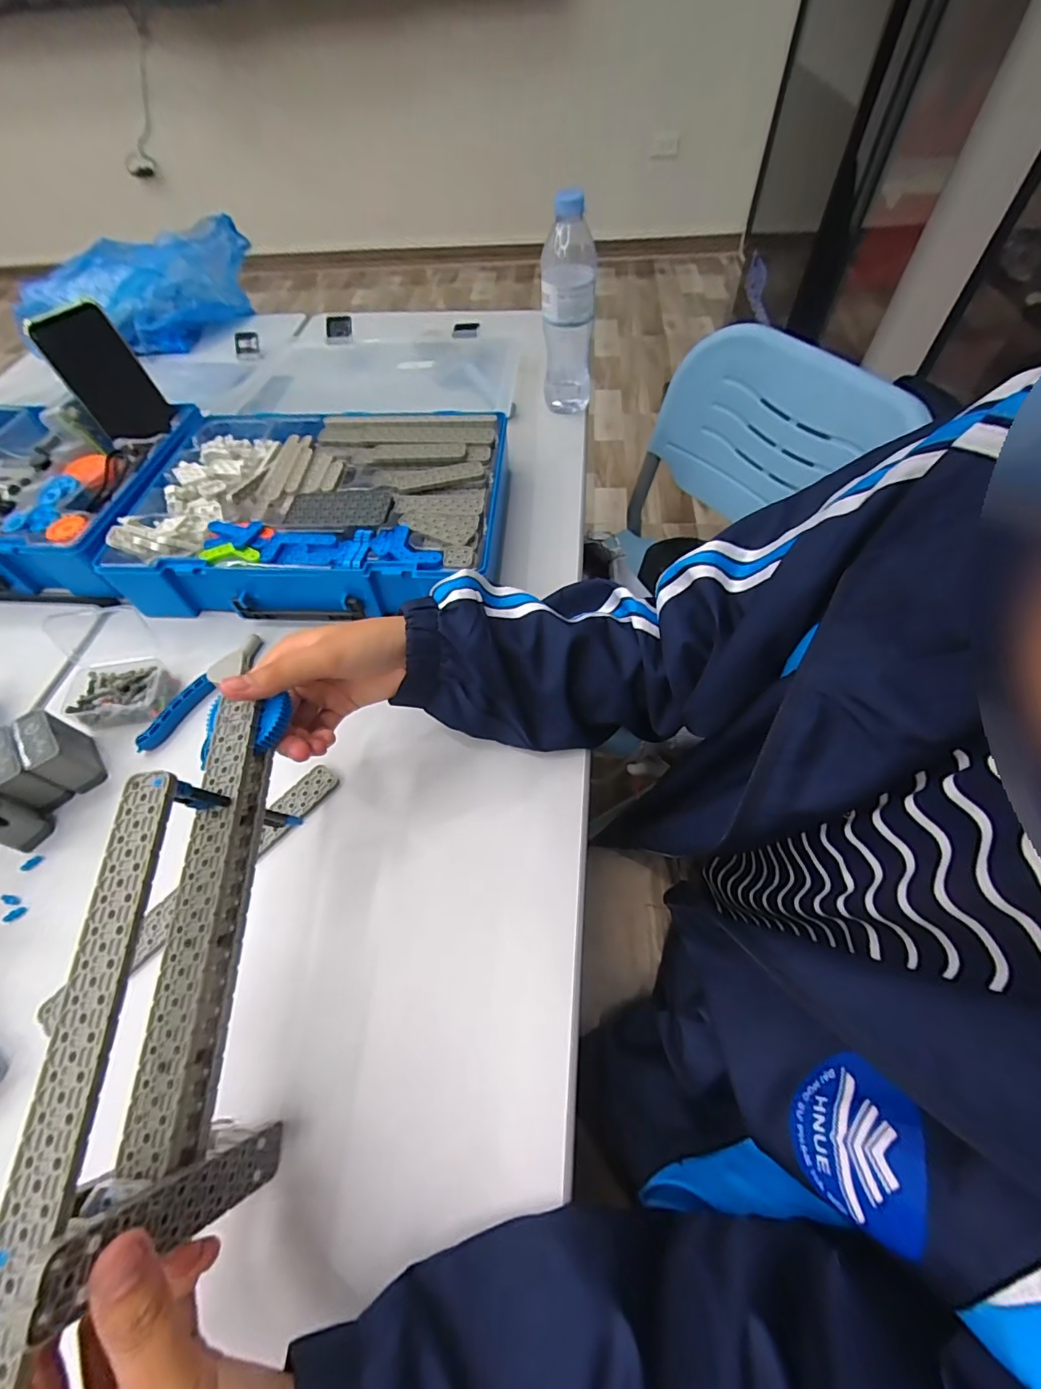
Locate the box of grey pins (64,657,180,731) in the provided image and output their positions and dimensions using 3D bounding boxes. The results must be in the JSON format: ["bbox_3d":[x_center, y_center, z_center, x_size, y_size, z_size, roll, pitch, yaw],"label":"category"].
[{"bbox_3d":[-0.352,0.001,0.443,0.081,0.030,0.052,-10,57,-3],"label":"box of grey pins"}]

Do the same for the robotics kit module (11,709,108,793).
[{"bbox_3d":[-0.365,0.047,0.397,0.050,0.054,0.029,38,67,24],"label":"robotics kit module"}]

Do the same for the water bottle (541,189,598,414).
[{"bbox_3d":[0.060,-0.461,0.613,0.064,0.210,0.064,2,58,4],"label":"water bottle"}]

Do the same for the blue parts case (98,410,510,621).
[{"bbox_3d":[-0.210,-0.200,0.532,0.369,0.062,0.265,1,58,4],"label":"blue parts case"}]

